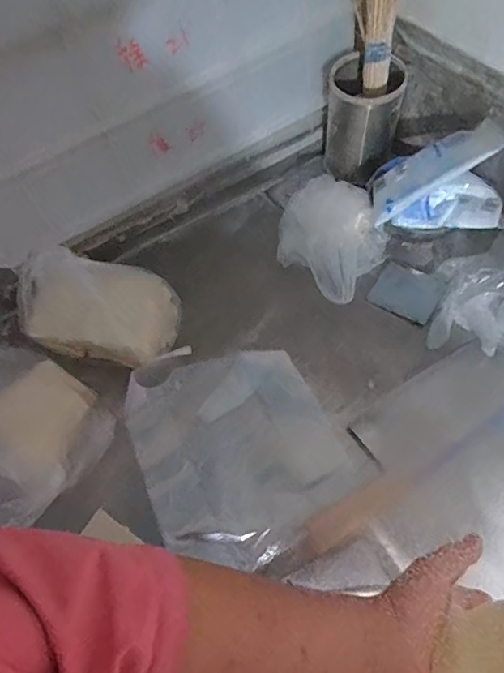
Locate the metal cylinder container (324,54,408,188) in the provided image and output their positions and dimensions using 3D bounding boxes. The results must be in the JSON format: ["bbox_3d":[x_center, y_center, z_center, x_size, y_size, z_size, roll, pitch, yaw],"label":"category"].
[{"bbox_3d":[0.160,-0.313,0.693,0.105,0.144,0.097,5,62,10],"label":"metal cylinder container"}]

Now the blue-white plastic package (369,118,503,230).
[{"bbox_3d":[0.233,-0.205,0.587,0.151,0.100,0.130,3,61,9],"label":"blue-white plastic package"}]

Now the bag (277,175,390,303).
[{"bbox_3d":[0.105,-0.138,0.656,0.149,0.057,0.176,28,68,21],"label":"bag"}]

